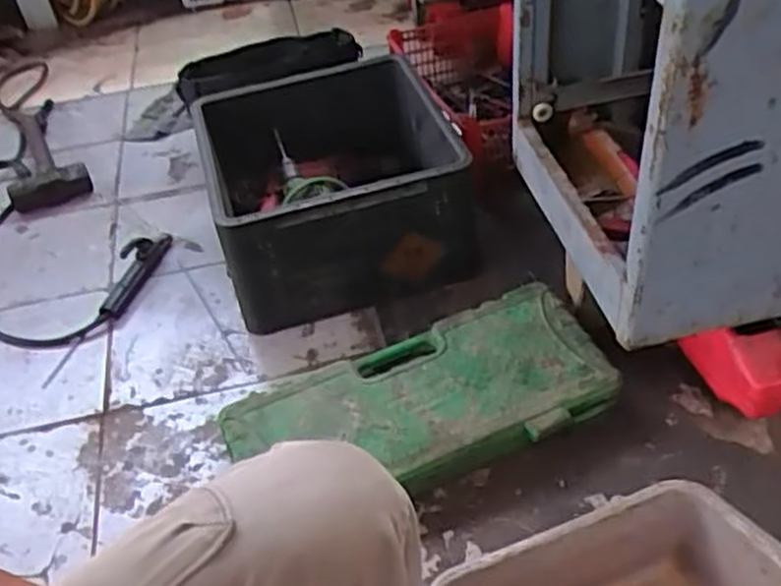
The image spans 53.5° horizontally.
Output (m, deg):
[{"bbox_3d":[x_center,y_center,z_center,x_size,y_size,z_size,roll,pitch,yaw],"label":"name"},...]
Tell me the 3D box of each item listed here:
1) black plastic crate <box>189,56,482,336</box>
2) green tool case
[{"bbox_3d":[-0.083,-0.154,1.223,0.377,0.248,0.337,-12,43,-6],"label":"black plastic crate"},{"bbox_3d":[0.037,0.148,1.019,0.489,0.089,0.216,-16,44,-10],"label":"green tool case"}]

